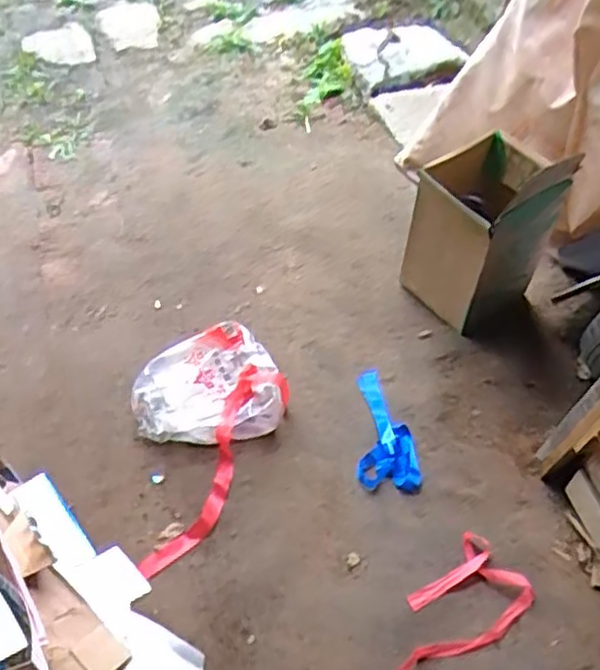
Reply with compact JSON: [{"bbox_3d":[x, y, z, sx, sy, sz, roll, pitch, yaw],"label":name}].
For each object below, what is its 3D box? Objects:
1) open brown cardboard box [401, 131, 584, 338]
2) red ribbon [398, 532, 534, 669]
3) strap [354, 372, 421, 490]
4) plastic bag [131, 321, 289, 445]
[{"bbox_3d":[0.410,-0.229,1.606,0.239,0.393,0.256,-33,58,-27],"label":"open brown cardboard box"},{"bbox_3d":[0.263,0.484,1.214,0.300,0.018,0.151,-34,59,-28],"label":"red ribbon"},{"bbox_3d":[0.168,0.192,1.475,0.123,0.021,0.278,-3,49,-5],"label":"strap"},{"bbox_3d":[-0.182,0.120,1.444,0.286,0.123,0.213,-25,55,-22],"label":"plastic bag"}]

